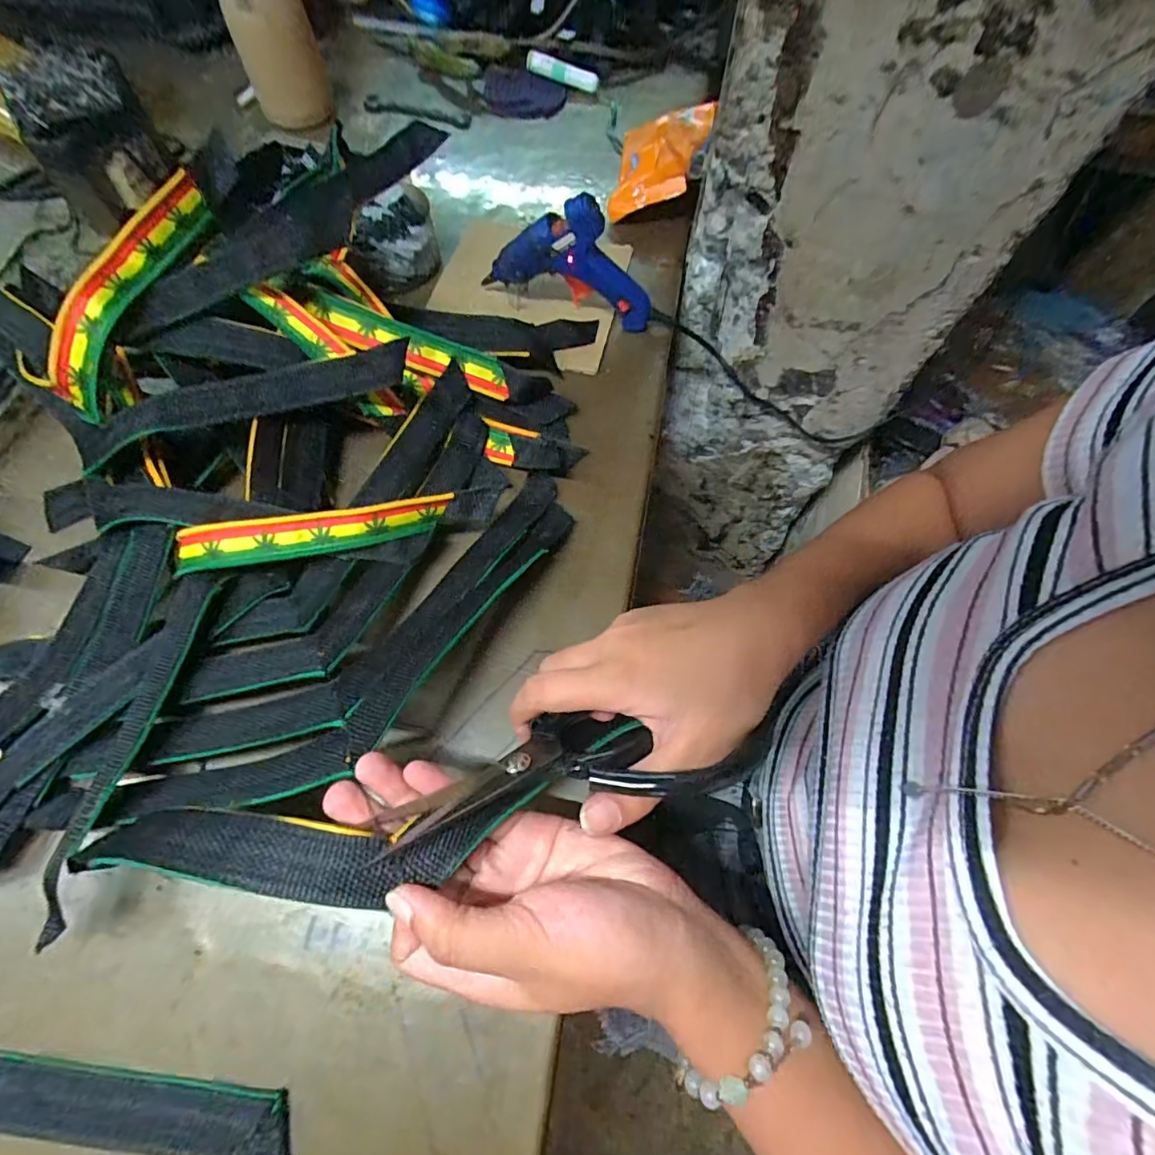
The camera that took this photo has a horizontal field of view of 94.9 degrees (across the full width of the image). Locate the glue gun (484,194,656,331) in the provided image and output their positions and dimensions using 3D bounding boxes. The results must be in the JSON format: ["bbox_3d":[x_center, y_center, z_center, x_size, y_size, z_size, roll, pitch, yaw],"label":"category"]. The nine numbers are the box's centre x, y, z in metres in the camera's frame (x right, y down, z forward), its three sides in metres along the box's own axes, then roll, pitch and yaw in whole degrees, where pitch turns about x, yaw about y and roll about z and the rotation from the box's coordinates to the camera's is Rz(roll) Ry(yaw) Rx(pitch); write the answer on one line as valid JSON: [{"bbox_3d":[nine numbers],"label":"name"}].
[{"bbox_3d":[-0.004,-0.249,0.411,0.134,0.073,0.029,18,66,5],"label":"glue gun"}]

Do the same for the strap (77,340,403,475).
[{"bbox_3d":[-0.216,-0.116,0.352,0.208,0.024,0.035,-19,96,-6],"label":"strap"}]

